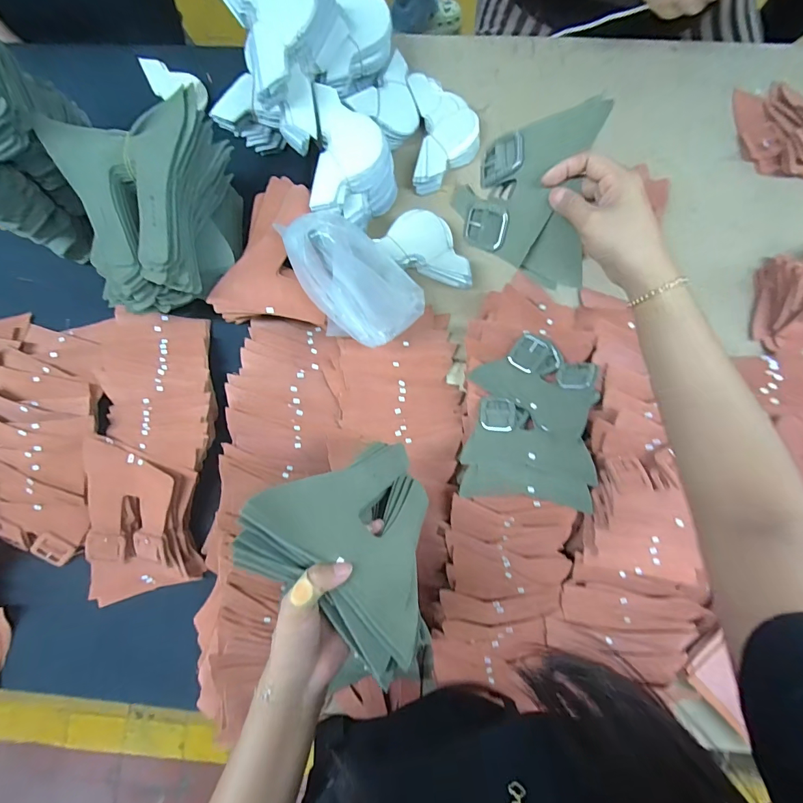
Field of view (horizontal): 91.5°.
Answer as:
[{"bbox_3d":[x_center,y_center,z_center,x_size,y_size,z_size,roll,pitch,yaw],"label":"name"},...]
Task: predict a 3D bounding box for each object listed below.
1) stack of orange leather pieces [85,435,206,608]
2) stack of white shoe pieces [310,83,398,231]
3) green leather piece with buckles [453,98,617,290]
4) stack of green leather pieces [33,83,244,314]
[{"bbox_3d":[-0.356,0.153,0.532,0.156,0.054,0.200,2,86,2],"label":"stack of orange leather pieces"},{"bbox_3d":[-0.061,-0.318,0.555,0.094,0.120,0.156,2,86,2],"label":"stack of white shoe pieces"},{"bbox_3d":[0.119,-0.196,0.386,0.126,0.024,0.150,10,113,23],"label":"green leather piece with buckles"},{"bbox_3d":[-0.301,-0.223,0.500,0.176,0.162,0.203,-4,86,2],"label":"stack of green leather pieces"}]

